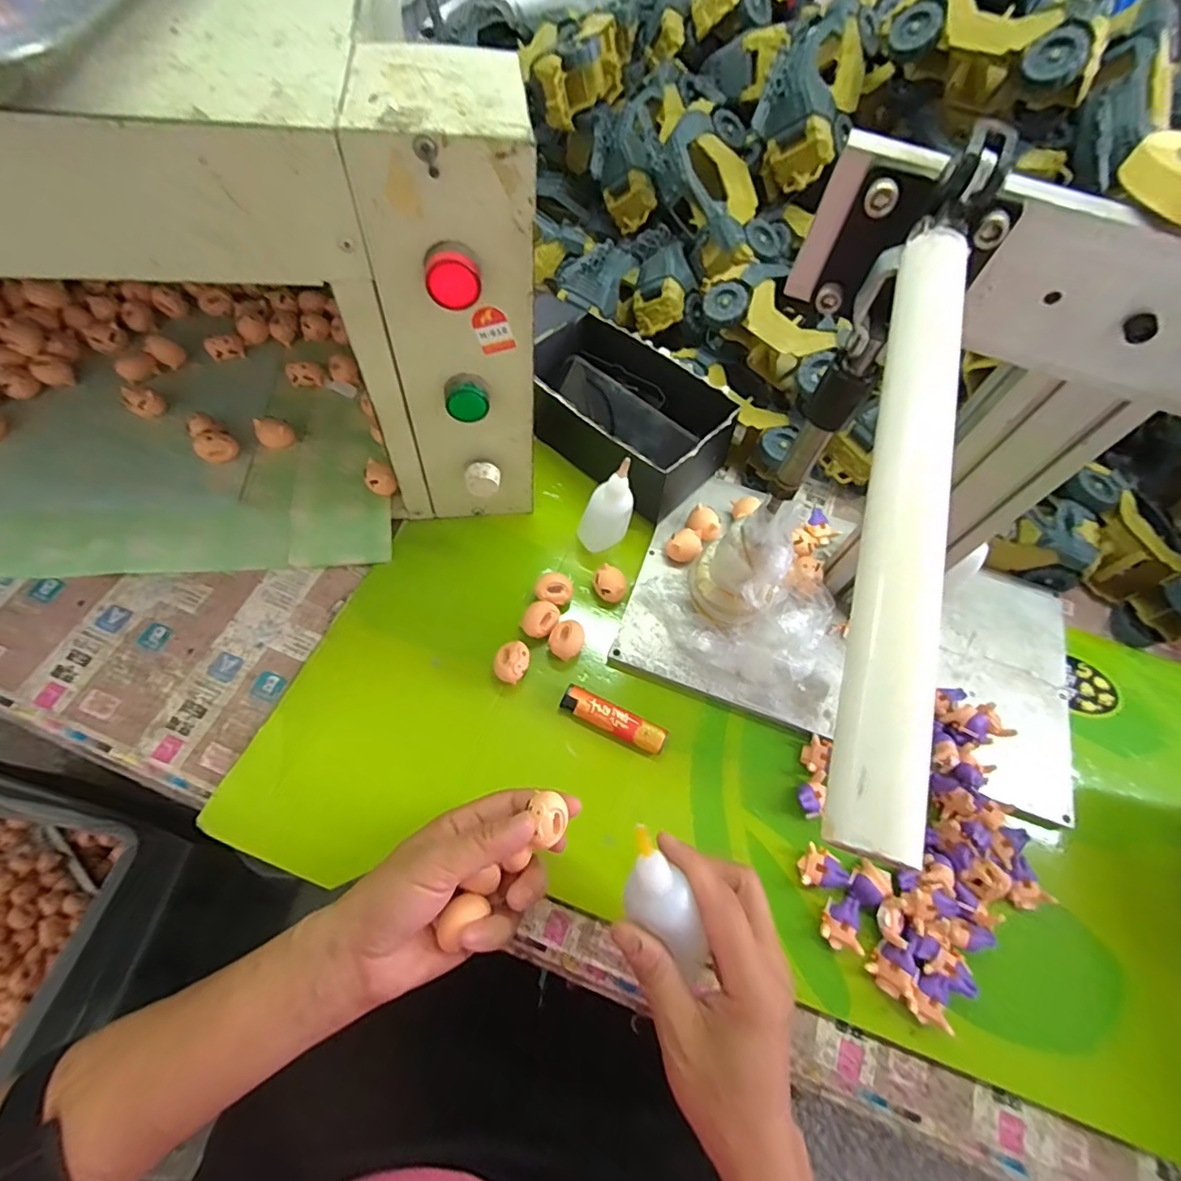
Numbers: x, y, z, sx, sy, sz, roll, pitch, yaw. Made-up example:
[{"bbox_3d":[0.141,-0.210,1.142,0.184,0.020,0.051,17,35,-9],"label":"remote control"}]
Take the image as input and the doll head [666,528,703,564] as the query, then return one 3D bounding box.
[{"bbox_3d":[0.080,-0.038,0.471,0.028,0.021,0.027,2,63,-3],"label":"doll head"}]

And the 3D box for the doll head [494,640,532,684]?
[{"bbox_3d":[-0.059,0.055,0.422,0.024,0.024,0.031,21,63,7],"label":"doll head"}]

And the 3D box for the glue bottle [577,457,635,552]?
[{"bbox_3d":[0.013,-0.066,0.442,0.039,0.089,0.026,-35,72,-17],"label":"glue bottle"}]

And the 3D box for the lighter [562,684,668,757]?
[{"bbox_3d":[0.017,0.096,0.415,0.081,0.013,0.021,26,64,9],"label":"lighter"}]

